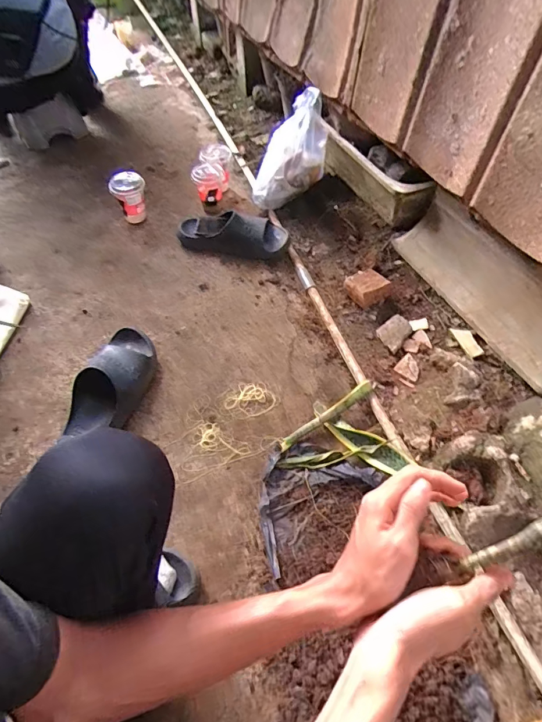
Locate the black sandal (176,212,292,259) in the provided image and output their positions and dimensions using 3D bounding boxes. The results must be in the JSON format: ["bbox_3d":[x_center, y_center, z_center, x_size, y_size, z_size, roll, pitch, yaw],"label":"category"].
[{"bbox_3d":[-0.101,-0.349,1.090,0.298,0.077,0.107,5,55,7],"label":"black sandal"}]

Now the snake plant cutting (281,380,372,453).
[{"bbox_3d":[0.110,0.108,0.802,0.218,0.025,0.025,-31,58,-18],"label":"snake plant cutting"}]

